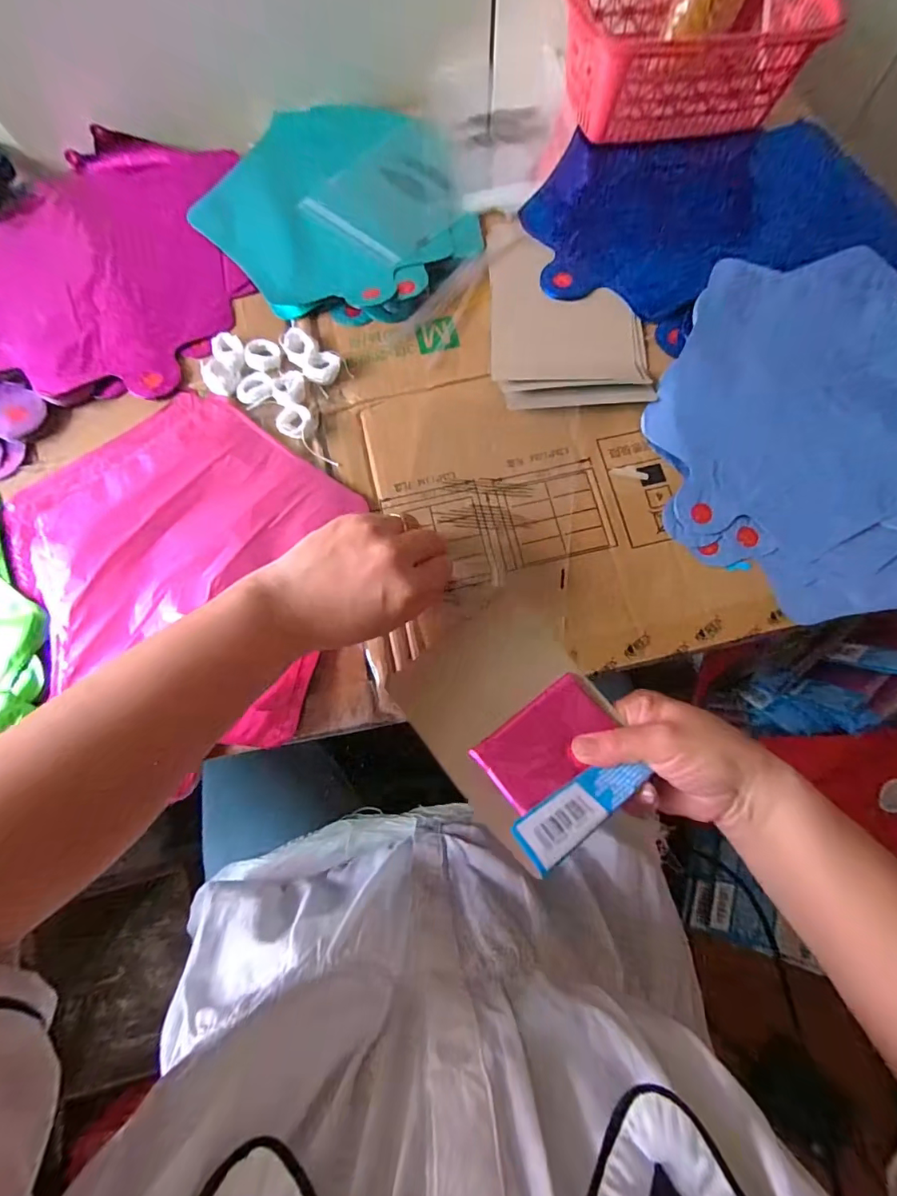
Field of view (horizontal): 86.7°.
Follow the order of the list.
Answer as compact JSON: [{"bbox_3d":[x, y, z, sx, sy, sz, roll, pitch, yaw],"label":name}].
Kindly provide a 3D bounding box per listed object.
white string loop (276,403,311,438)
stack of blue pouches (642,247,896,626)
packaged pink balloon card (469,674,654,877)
[{"bbox_3d":[-0.120,-0.136,0.365,0.023,0.012,0.030,7,76,4],"label":"white string loop"},{"bbox_3d":[0.285,-0.126,0.351,0.256,0.035,0.272,-4,76,1],"label":"stack of blue pouches"},{"bbox_3d":[0.067,0.101,0.291,0.099,0.017,0.076,-29,58,-24],"label":"packaged pink balloon card"}]

